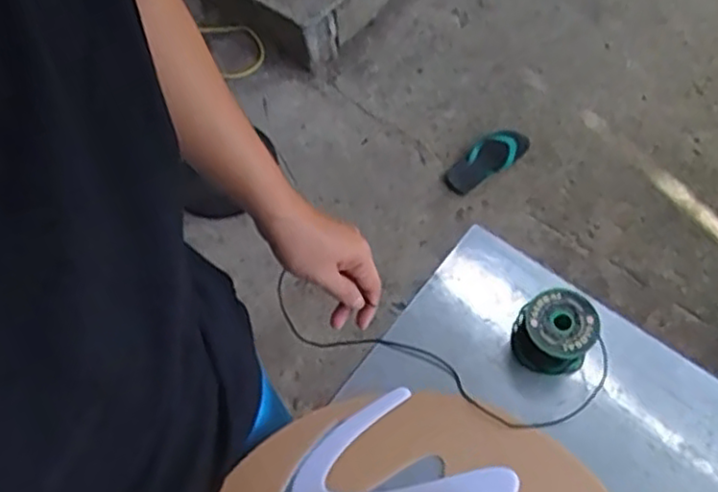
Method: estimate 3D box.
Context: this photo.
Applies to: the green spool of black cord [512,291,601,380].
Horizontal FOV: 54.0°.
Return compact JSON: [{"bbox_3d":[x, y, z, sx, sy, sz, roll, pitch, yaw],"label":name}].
[{"bbox_3d":[0.197,0.089,0.709,0.069,0.066,0.071,0,63,1],"label":"green spool of black cord"}]

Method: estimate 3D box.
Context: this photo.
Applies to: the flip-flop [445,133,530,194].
[{"bbox_3d":[0.308,-0.209,1.694,0.225,0.036,0.098,-38,66,-17],"label":"flip-flop"}]

